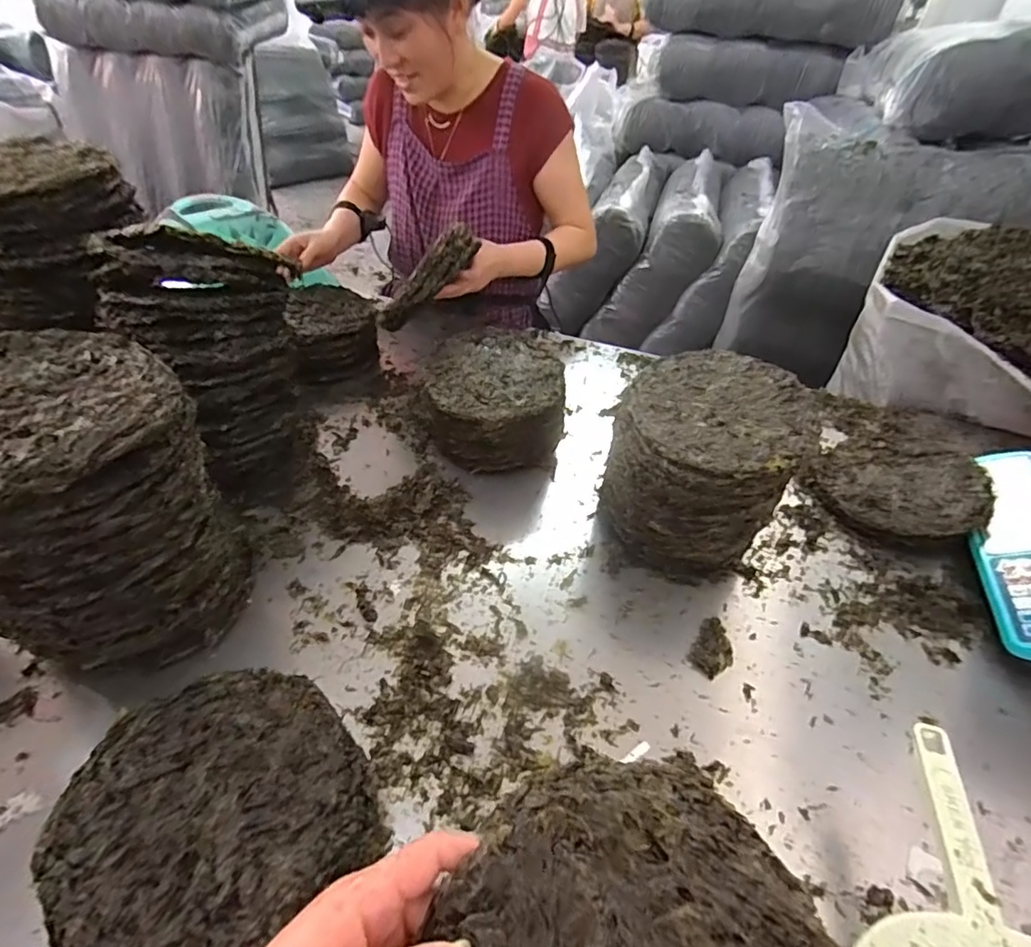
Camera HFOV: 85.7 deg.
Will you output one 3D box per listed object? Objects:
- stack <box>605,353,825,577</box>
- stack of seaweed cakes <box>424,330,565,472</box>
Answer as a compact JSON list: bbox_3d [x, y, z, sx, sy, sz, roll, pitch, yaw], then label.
[{"bbox_3d":[0.218,-0.006,0.664,0.184,0.198,0.192,31,48,26],"label":"stack"},{"bbox_3d":[-0.033,-0.101,0.806,0.191,0.116,0.208,-1,42,-7],"label":"stack of seaweed cakes"}]

